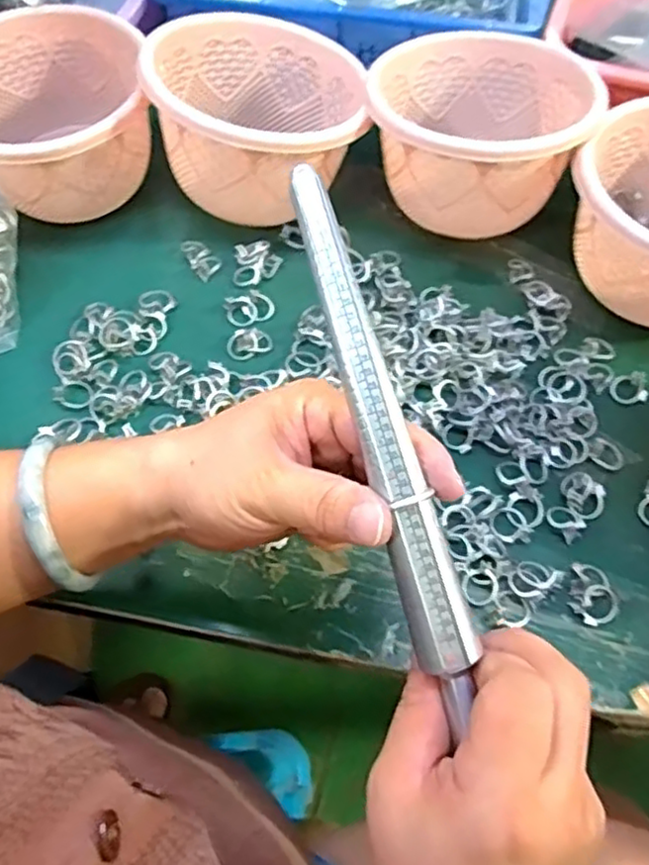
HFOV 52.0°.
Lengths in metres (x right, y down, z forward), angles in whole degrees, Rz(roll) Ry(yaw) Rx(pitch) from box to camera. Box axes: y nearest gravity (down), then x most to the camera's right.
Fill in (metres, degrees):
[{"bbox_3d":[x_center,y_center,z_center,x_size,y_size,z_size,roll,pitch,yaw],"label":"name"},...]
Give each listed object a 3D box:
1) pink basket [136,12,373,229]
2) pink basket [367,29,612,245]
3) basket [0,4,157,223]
[{"bbox_3d":[-0.044,-0.213,0.464,0.138,0.096,0.141,1,60,-1],"label":"pink basket"},{"bbox_3d":[0.104,-0.209,0.456,0.140,0.080,0.148,19,61,10],"label":"pink basket"},{"bbox_3d":[-0.189,-0.213,0.465,0.131,0.078,0.144,-10,61,-7],"label":"basket"}]

